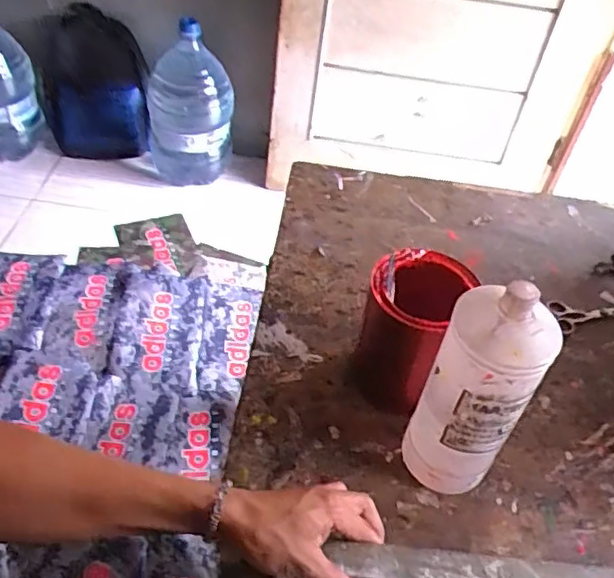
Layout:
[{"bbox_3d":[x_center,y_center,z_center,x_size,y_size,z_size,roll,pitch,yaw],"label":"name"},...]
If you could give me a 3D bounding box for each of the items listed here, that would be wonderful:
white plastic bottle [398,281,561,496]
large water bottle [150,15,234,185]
[{"bbox_3d":[0.142,0.093,0.544,0.082,0.237,0.076,28,47,18],"label":"white plastic bottle"},{"bbox_3d":[-0.331,-0.512,1.821,0.215,0.441,0.201,5,44,-5],"label":"large water bottle"}]

